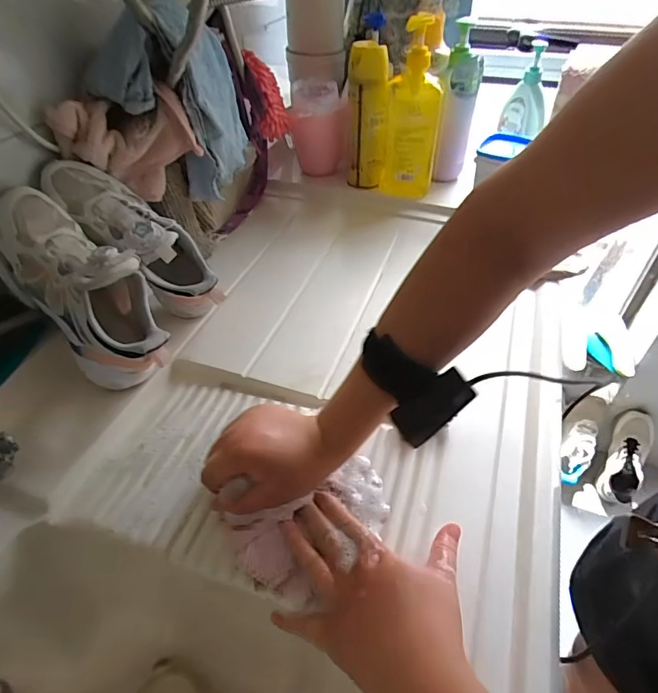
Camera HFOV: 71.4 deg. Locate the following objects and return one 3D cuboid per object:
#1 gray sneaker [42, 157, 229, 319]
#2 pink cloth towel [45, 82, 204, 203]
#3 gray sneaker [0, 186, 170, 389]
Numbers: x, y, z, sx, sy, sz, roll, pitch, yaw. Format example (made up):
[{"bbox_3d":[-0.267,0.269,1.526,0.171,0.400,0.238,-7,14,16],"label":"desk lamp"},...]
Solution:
[{"bbox_3d":[-0.229,-0.130,0.554,0.229,0.103,0.078,44,45,-18],"label":"gray sneaker"},{"bbox_3d":[-0.237,-0.240,0.560,0.148,0.120,0.045,-9,44,-8],"label":"pink cloth towel"},{"bbox_3d":[-0.253,-0.065,0.470,0.085,0.226,0.113,-44,15,-35],"label":"gray sneaker"}]

